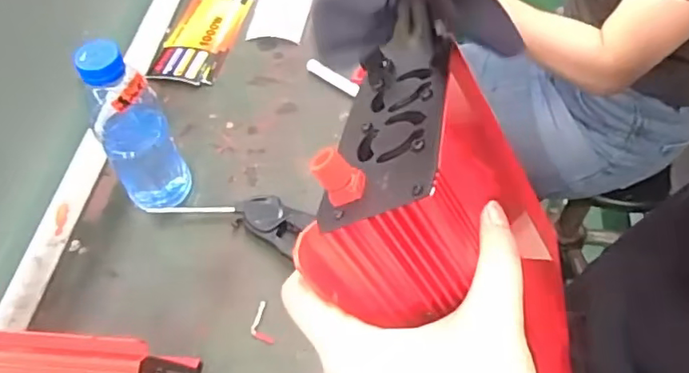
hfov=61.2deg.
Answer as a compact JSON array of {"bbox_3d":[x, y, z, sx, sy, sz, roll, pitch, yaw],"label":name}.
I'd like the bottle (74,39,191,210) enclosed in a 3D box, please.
[{"bbox_3d":[-0.213,-0.055,0.596,0.067,0.203,0.064,-16,55,-9],"label":"bottle"}]

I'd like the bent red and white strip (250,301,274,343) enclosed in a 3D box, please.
[{"bbox_3d":[-0.086,0.139,0.592,0.020,0.004,0.045,-14,55,-8],"label":"bent red and white strip"}]

